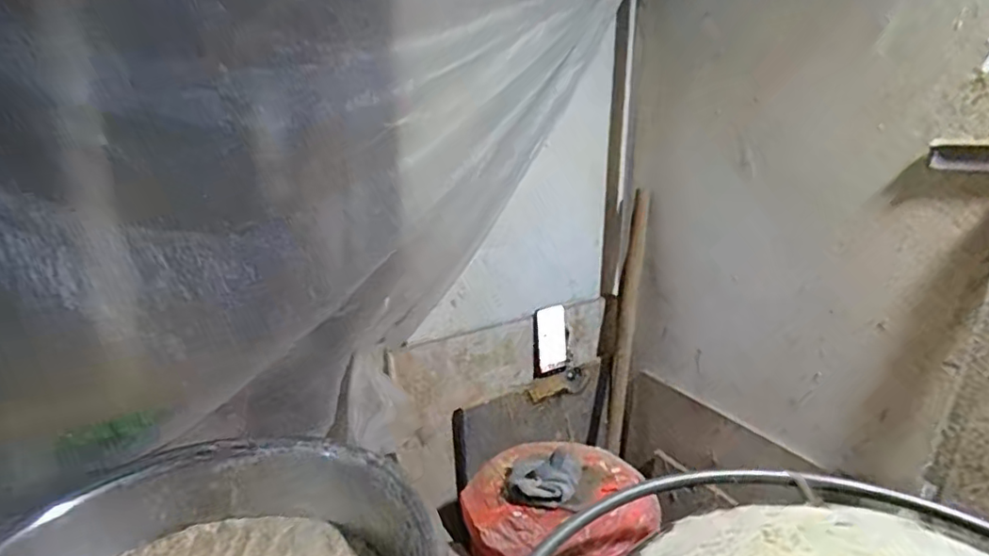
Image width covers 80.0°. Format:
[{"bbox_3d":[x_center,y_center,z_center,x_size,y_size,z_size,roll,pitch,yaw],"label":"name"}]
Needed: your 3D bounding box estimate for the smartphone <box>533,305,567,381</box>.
[{"bbox_3d":[0.125,0.142,1.317,0.088,0.154,0.007,-7,8,-31],"label":"smartphone"}]

